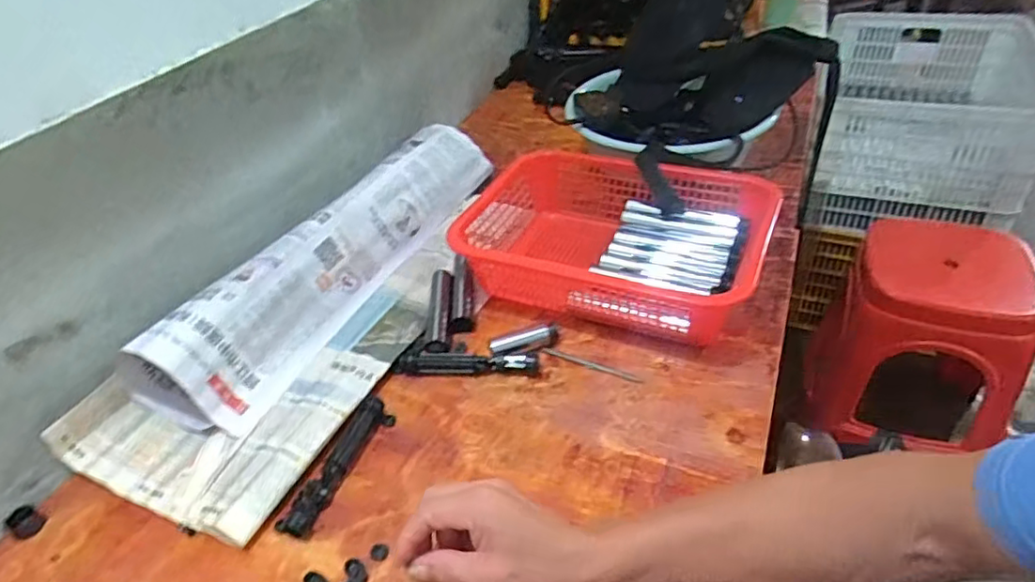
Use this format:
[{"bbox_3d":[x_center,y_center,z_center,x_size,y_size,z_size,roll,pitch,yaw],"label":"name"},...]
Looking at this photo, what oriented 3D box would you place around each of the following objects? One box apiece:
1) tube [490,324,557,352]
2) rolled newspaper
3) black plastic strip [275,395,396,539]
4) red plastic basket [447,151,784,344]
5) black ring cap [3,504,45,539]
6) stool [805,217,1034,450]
[{"bbox_3d":[0.007,0.054,0.654,0.072,0.023,0.020,-14,39,-9],"label":"tube"},{"bbox_3d":[-0.208,-0.057,0.762,0.113,0.095,0.555,18,45,28],"label":"rolled newspaper"},{"bbox_3d":[-0.165,0.156,0.554,0.029,0.021,0.141,14,43,21],"label":"black plastic strip"},{"bbox_3d":[0.108,-0.056,0.720,0.336,0.098,0.245,10,42,20],"label":"red plastic basket"},{"bbox_3d":[-0.449,0.209,0.549,0.027,0.019,0.023,19,45,26],"label":"black ring cap"},{"bbox_3d":[0.746,0.085,1.120,0.311,0.330,0.342,26,49,34],"label":"stool"}]

